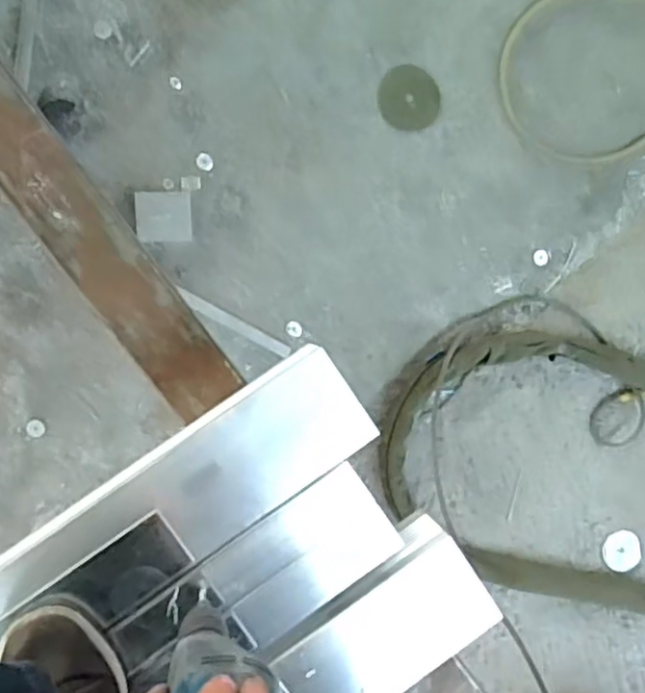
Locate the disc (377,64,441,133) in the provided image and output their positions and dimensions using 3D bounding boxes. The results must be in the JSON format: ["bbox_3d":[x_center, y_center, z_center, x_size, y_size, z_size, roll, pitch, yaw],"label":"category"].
[{"bbox_3d":[0.153,-0.434,1.195,0.109,0.004,0.109,0,92,-8],"label":"disc"}]

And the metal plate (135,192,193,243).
[{"bbox_3d":[-0.261,-0.214,1.130,0.088,0.004,0.081,-3,91,-14],"label":"metal plate"}]

